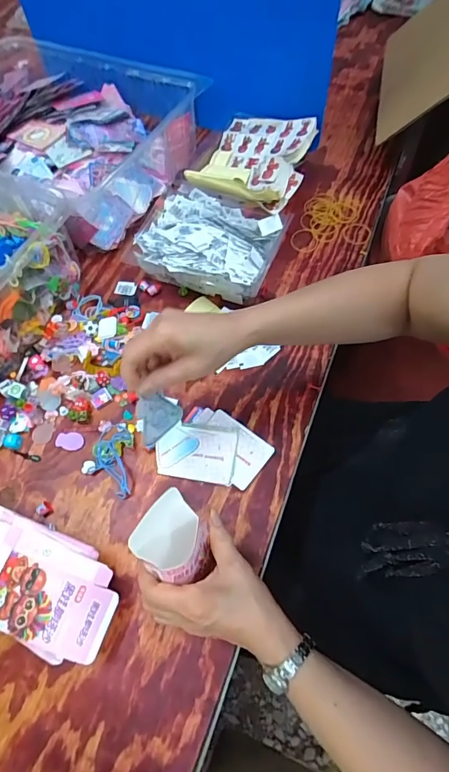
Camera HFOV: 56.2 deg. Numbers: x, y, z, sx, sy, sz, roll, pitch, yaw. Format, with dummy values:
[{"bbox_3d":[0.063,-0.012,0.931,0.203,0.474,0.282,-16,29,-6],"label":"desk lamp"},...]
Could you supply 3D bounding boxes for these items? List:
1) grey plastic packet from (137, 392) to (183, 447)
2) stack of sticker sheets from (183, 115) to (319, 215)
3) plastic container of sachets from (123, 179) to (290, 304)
[{"bbox_3d":[-0.069,0.029,0.452,0.008,0.054,0.051,26,49,38],"label":"grey plastic packet"},{"bbox_3d":[0.052,-0.368,0.681,0.178,0.051,0.196,23,67,15],"label":"stack of sticker sheets"},{"bbox_3d":[-0.038,-0.219,0.634,0.235,0.069,0.185,23,67,15],"label":"plastic container of sachets"}]

